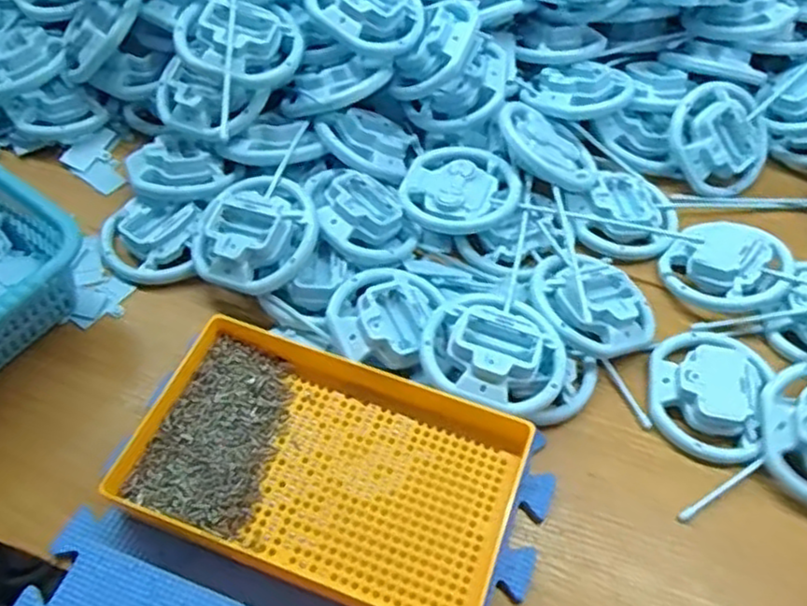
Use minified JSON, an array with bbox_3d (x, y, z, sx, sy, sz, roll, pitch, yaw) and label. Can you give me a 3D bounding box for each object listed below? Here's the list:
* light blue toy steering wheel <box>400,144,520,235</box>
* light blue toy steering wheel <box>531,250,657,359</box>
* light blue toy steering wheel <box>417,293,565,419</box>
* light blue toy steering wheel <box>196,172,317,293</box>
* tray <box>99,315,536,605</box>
[{"bbox_3d":[0.051,-0.099,0.623,0.094,0.025,0.099,1,55,-2],"label":"light blue toy steering wheel"},{"bbox_3d":[0.149,0.001,0.563,0.095,0.028,0.084,10,55,4],"label":"light blue toy steering wheel"},{"bbox_3d":[0.066,0.035,0.520,0.105,0.044,0.095,25,57,14],"label":"light blue toy steering wheel"},{"bbox_3d":[-0.119,-0.056,0.568,0.102,0.042,0.102,-7,53,9],"label":"light blue toy steering wheel"},{"bbox_3d":[-0.049,0.106,0.476,0.240,0.029,0.150,18,56,9],"label":"tray"}]

